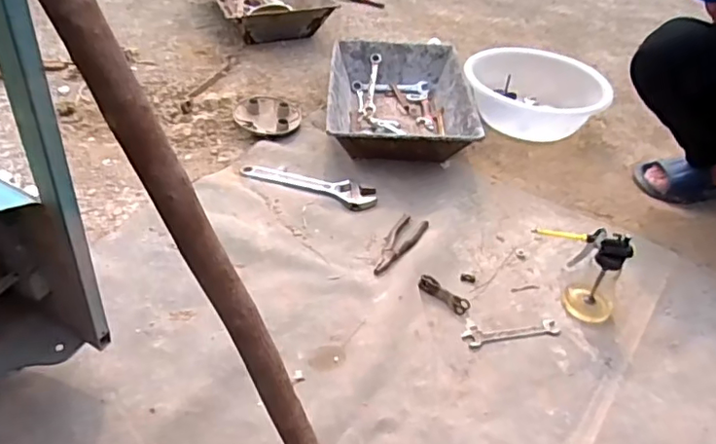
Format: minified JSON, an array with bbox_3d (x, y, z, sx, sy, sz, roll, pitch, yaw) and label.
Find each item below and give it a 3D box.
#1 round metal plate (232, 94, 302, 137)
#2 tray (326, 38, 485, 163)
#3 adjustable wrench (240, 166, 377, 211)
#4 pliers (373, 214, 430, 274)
[{"bbox_3d":[-0.210,-0.255,1.339,0.153,0.037,0.153,3,41,-3],"label":"round metal plate"},{"bbox_3d":[0.094,-0.290,1.362,0.321,0.105,0.450,4,41,-2],"label":"tray"},{"bbox_3d":[-0.098,-0.081,1.160,0.283,0.015,0.066,18,42,14],"label":"adjustable wrench"},{"bbox_3d":[0.069,0.040,1.027,0.055,0.009,0.163,26,45,22],"label":"pliers"}]

